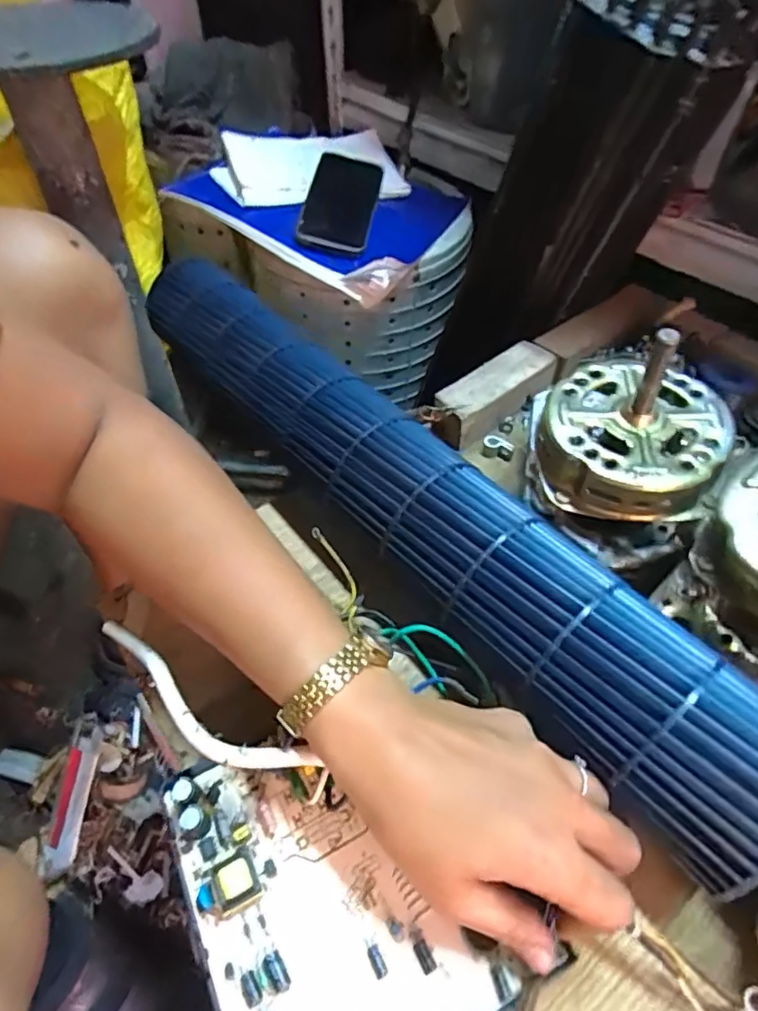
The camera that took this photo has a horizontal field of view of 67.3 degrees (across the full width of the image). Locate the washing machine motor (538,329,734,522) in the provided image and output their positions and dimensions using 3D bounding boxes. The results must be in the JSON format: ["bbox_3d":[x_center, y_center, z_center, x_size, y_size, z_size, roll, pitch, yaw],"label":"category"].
[{"bbox_3d":[0.158,-0.057,0.341,0.102,0.092,0.103,26,54,21],"label":"washing machine motor"}]

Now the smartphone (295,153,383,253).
[{"bbox_3d":[-0.044,-0.349,0.656,0.079,0.012,0.157,8,62,2],"label":"smartphone"}]

